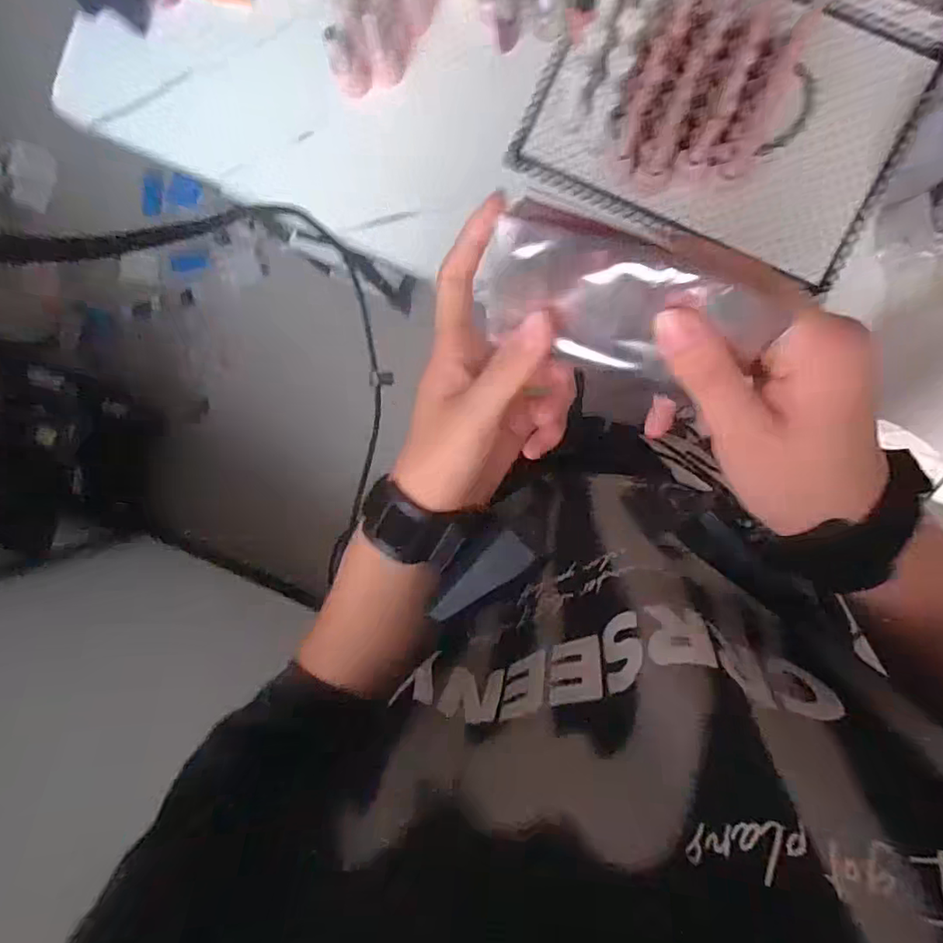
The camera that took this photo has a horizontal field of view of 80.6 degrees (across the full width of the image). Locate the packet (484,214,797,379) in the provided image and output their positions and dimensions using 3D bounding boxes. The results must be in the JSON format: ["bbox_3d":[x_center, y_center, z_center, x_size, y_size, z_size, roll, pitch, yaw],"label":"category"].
[{"bbox_3d":[0.057,-0.062,0.223,0.107,0.061,0.009,21,61,6],"label":"packet"}]

